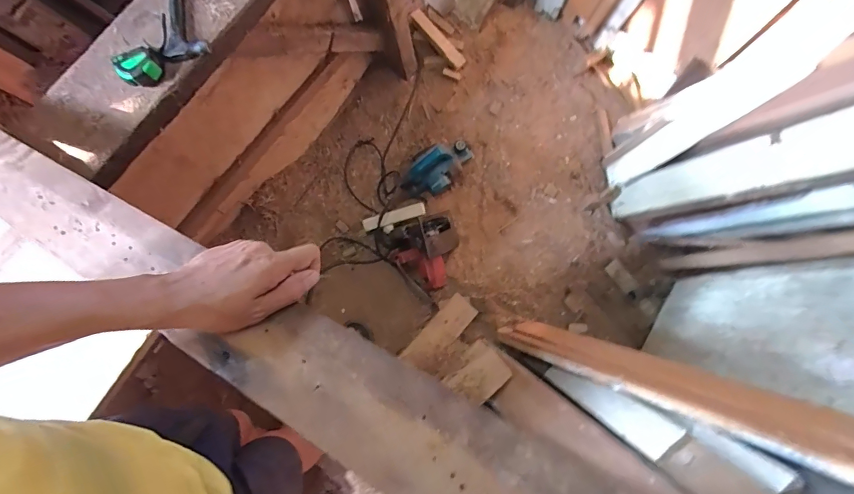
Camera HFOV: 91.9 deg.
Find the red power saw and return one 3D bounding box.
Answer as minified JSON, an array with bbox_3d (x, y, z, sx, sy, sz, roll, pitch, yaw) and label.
[{"bbox_3d":[-0.003,0.012,1.301,0.236,0.195,0.229,0,79,1],"label":"red power saw"}]

